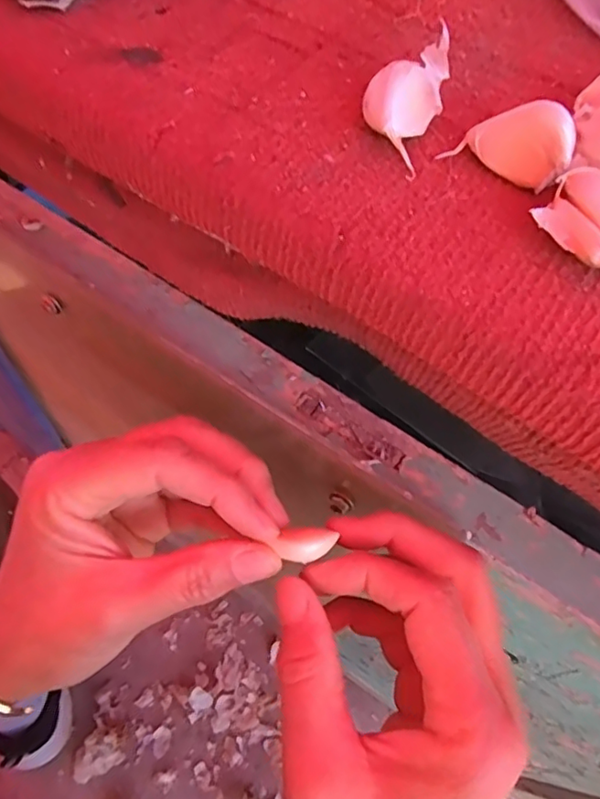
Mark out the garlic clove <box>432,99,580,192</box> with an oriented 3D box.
[{"bbox_3d":[0.065,-0.079,0.173,0.034,0.019,0.016,25,59,8],"label":"garlic clove"}]

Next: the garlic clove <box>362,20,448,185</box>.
[{"bbox_3d":[0.032,-0.095,0.176,0.022,0.026,0.036,22,59,6],"label":"garlic clove"}]

